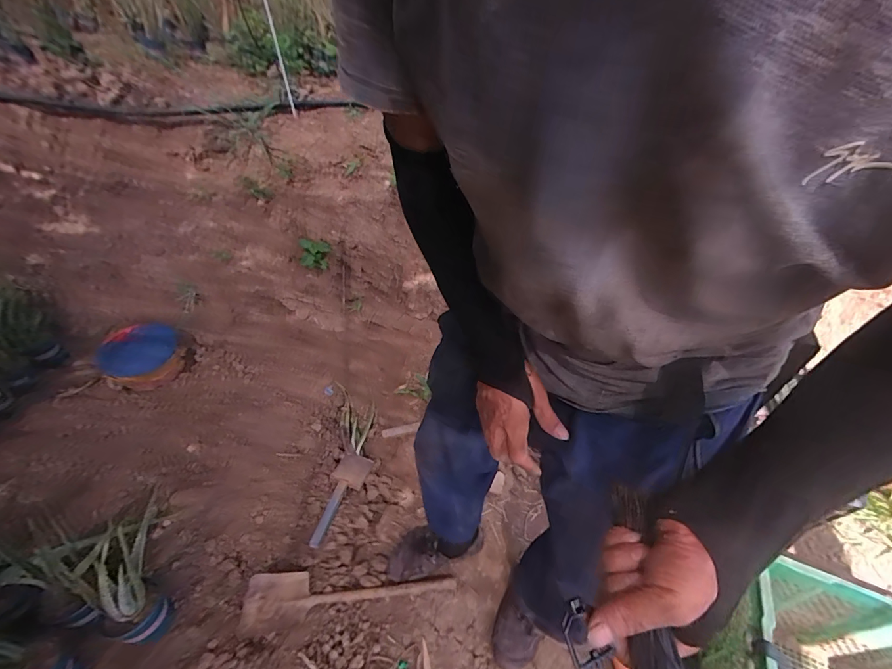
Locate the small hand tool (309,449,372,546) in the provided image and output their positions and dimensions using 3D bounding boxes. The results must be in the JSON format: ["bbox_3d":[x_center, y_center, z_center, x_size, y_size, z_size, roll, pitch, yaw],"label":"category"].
[{"bbox_3d":[-0.312,0.462,1.150,0.110,0.033,0.319,10,27,8],"label":"small hand tool"}]

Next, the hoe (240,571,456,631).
[{"bbox_3d":[-0.229,0.622,0.960,0.497,0.054,0.119,-1,42,-10],"label":"hoe"}]

